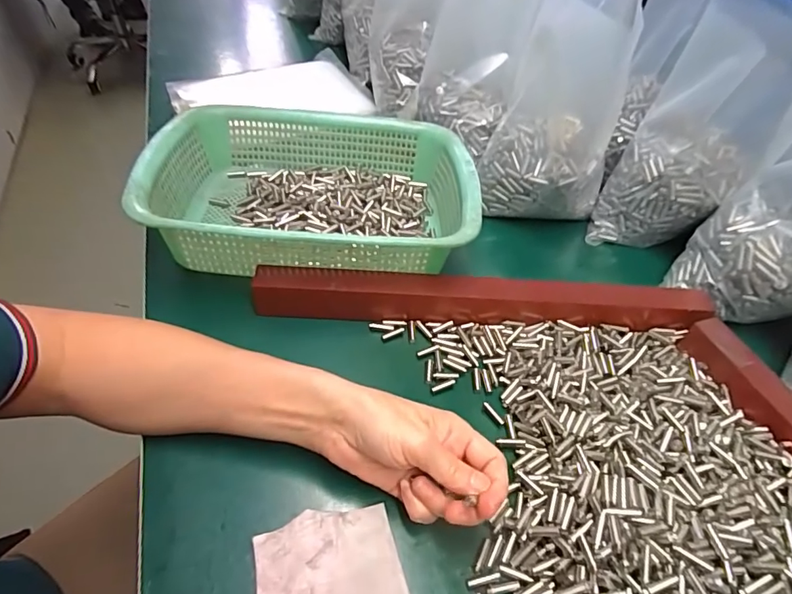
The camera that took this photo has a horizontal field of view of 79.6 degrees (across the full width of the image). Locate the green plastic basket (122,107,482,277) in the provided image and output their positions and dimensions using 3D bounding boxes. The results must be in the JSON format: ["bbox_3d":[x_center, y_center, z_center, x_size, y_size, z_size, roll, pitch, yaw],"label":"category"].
[{"bbox_3d":[-0.075,-0.106,0.478,0.299,0.095,0.227,2,49,-3],"label":"green plastic basket"}]

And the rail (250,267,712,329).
[{"bbox_3d":[0.077,0.000,0.422,0.397,0.041,0.033,3,49,-2],"label":"rail"}]

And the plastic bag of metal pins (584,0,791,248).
[{"bbox_3d":[0.311,-0.192,0.504,0.130,0.219,0.190,15,50,9],"label":"plastic bag of metal pins"}]

